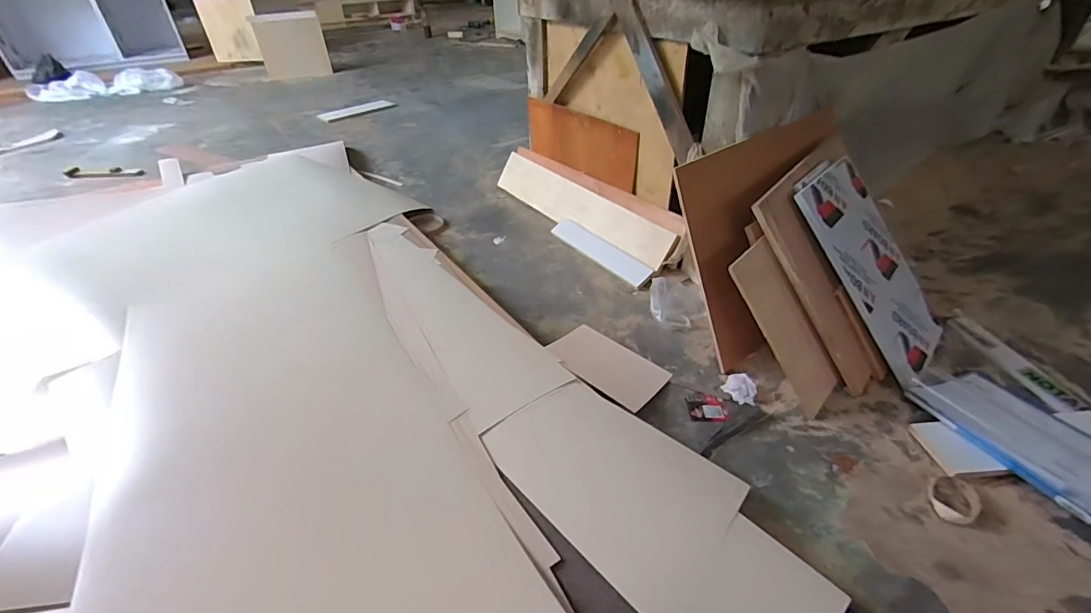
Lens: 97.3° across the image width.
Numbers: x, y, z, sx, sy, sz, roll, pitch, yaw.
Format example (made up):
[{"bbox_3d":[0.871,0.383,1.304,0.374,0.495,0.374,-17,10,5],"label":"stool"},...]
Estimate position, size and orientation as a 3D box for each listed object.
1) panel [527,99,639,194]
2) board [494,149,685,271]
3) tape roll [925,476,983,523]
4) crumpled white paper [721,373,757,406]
[{"bbox_3d":[0.118,-0.627,1.817,0.022,0.204,0.603,-22,43,-35],"label":"panel"},{"bbox_3d":[0.104,-0.391,1.827,0.028,0.159,0.920,4,25,-49],"label":"board"},{"bbox_3d":[0.804,0.378,0.945,0.089,0.021,0.096,-1,37,1],"label":"tape roll"},{"bbox_3d":[0.477,0.199,1.178,0.076,0.027,0.073,15,40,21],"label":"crumpled white paper"}]

